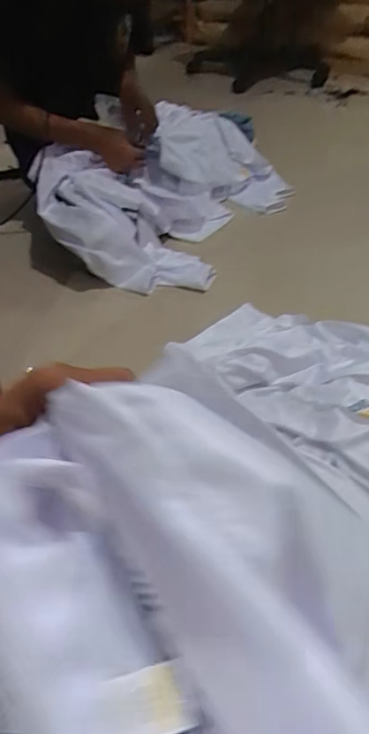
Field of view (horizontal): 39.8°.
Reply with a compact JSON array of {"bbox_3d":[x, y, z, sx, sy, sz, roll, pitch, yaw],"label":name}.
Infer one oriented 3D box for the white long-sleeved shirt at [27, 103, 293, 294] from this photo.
[{"bbox_3d":[-0.021,-0.449,1.279,0.420,0.198,0.713,19,47,20],"label":"white long-sleeved shirt"}]

